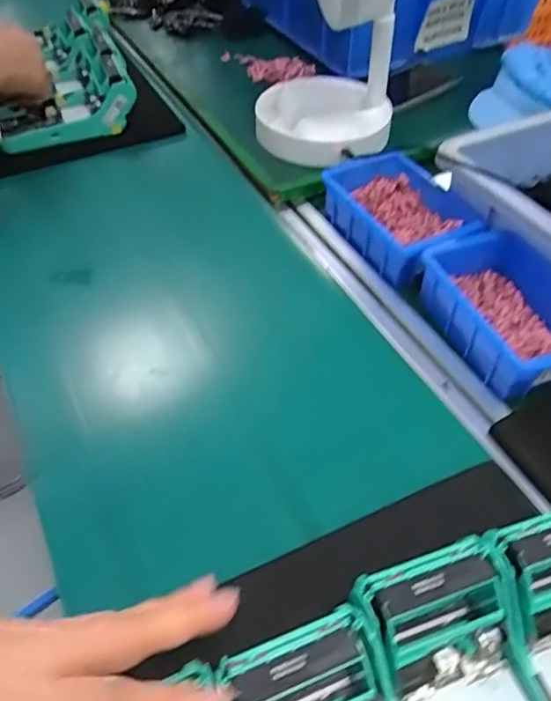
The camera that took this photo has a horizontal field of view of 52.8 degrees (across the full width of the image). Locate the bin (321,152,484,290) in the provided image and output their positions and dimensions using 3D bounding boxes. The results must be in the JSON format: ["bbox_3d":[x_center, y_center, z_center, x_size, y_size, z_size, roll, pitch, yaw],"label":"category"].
[{"bbox_3d":[0.125,-0.138,0.559,0.108,0.049,0.152,-24,54,-18],"label":"bin"}]

